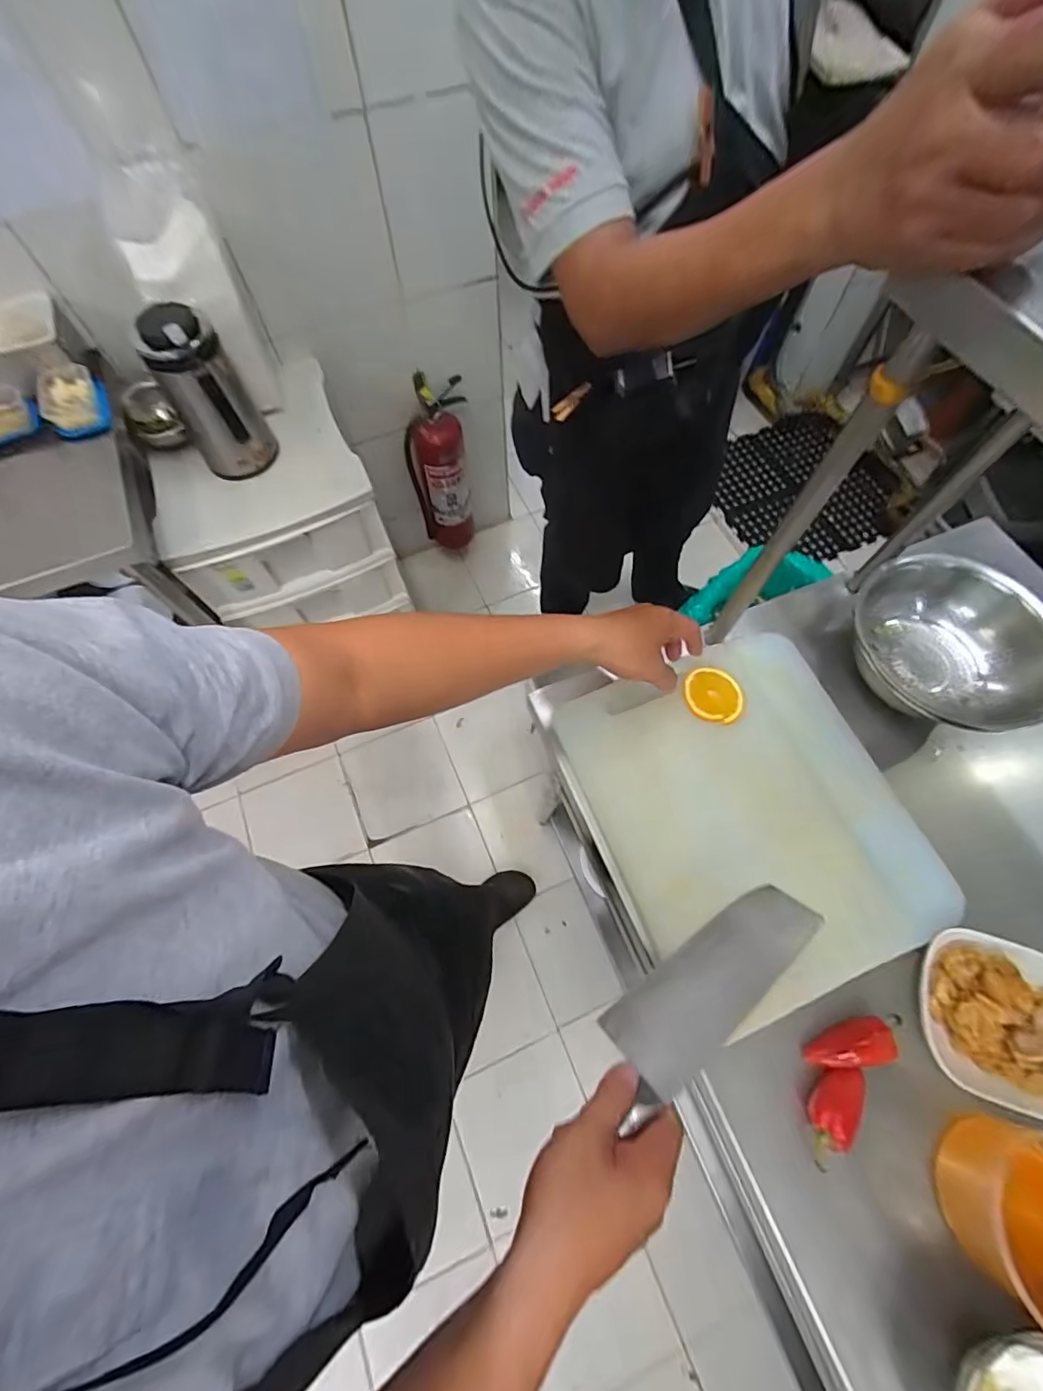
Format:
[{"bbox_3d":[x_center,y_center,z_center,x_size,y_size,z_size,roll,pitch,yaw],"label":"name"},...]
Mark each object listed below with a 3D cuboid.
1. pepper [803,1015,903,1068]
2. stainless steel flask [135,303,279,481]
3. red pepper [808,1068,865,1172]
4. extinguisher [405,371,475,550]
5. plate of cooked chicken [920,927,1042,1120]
[{"bbox_3d":[0.345,0.353,0.524,0.108,0.036,0.035,-13,68,-4],"label":"pepper"},{"bbox_3d":[-0.562,-0.534,0.939,0.139,0.258,0.115,-37,71,-13],"label":"stainless steel flask"},{"bbox_3d":[0.302,0.408,0.505,0.041,0.028,0.089,28,71,12],"label":"red pepper"},{"bbox_3d":[-0.235,-0.672,1.553,0.168,0.513,0.186,4,67,3],"label":"extinguisher"},{"bbox_3d":[0.485,0.323,0.515,0.142,0.045,0.150,0,67,1],"label":"plate of cooked chicken"}]

